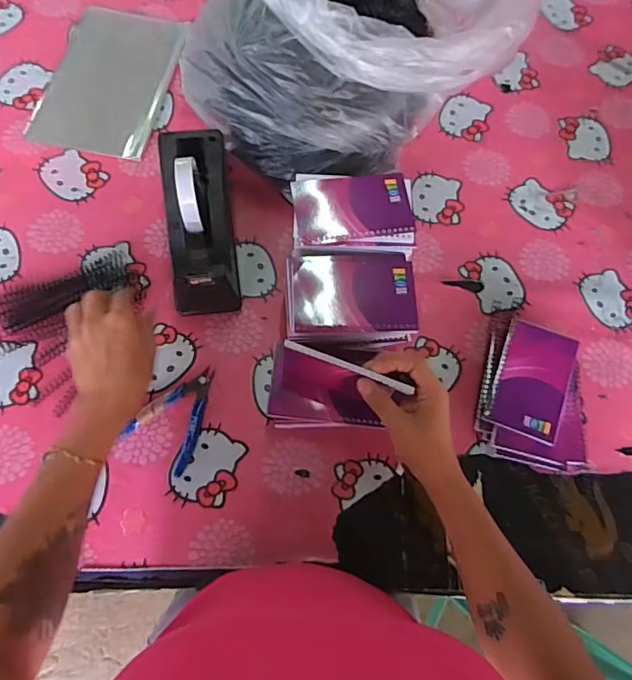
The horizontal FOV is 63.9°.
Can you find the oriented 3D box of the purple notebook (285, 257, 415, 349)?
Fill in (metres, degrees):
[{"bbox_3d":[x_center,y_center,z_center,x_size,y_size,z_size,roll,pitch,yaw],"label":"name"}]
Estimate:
[{"bbox_3d":[0.038,-0.044,0.541,0.134,0.015,0.099,1,71,-3],"label":"purple notebook"}]

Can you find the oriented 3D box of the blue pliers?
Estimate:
[{"bbox_3d":[-0.151,0.085,0.578,0.078,0.010,0.115,35,73,9],"label":"blue pliers"}]

